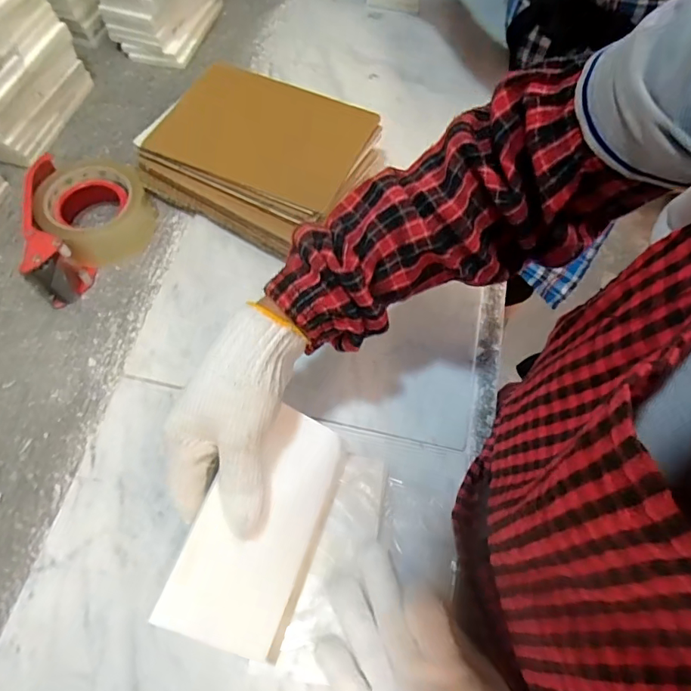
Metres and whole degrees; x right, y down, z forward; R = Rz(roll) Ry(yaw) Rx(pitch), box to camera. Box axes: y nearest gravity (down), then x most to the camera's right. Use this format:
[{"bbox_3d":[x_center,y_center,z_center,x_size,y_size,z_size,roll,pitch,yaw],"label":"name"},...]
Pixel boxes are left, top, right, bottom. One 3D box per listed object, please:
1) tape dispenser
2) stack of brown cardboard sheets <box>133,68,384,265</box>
[{"bbox_3d":[-0.246,-0.119,0.483,0.103,0.060,0.144,-11,62,-6],"label":"tape dispenser"},{"bbox_3d":[-0.080,-0.196,0.514,0.207,0.069,0.173,28,65,14],"label":"stack of brown cardboard sheets"}]

